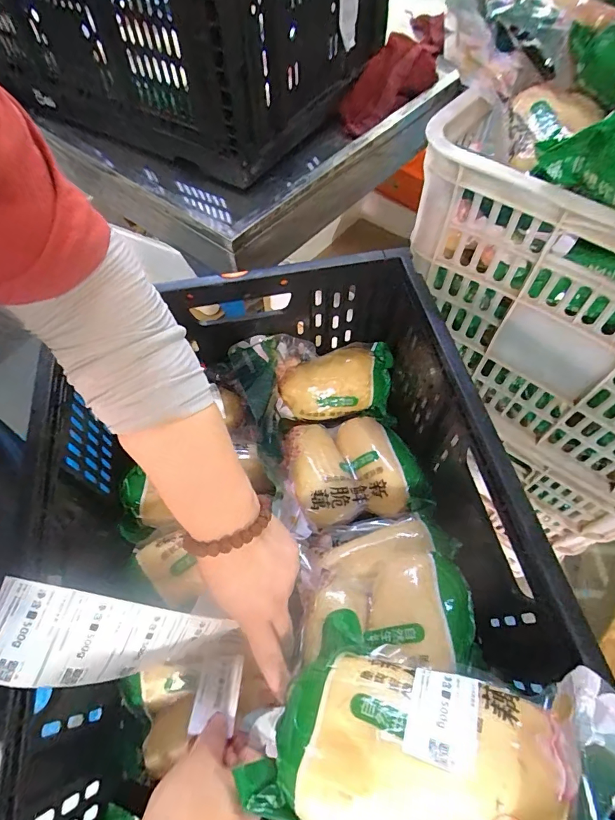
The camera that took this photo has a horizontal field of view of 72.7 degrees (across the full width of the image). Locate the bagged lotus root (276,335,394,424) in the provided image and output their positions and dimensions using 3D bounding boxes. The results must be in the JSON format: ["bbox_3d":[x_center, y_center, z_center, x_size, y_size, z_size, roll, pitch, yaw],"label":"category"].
[{"bbox_3d":[0.038,-0.038,0.581,0.161,0.061,0.098,-3,61,0],"label":"bagged lotus root"}]

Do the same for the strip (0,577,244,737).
[{"bbox_3d":[-0.137,0.189,0.328,0.199,0.039,0.069,35,57,-30],"label":"strip"}]

